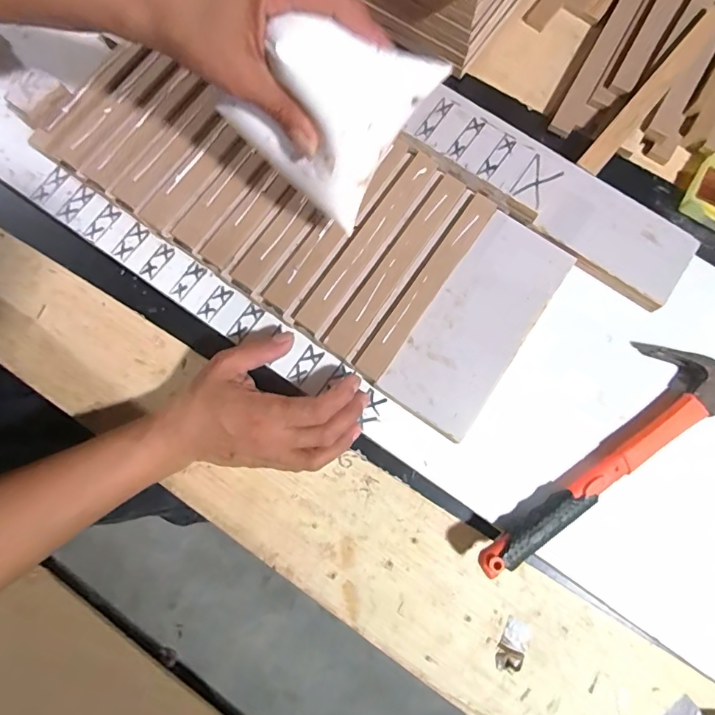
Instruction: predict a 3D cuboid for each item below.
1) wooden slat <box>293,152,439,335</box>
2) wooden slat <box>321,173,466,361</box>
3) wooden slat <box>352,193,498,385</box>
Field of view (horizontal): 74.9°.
[{"bbox_3d":[0.009,-0.098,0.389,0.023,0.011,0.182,34,80,5],"label":"wooden slat"},{"bbox_3d":[0.032,-0.078,0.385,0.023,0.005,0.183,34,80,5],"label":"wooden slat"},{"bbox_3d":[0.057,-0.060,0.382,0.022,0.007,0.185,35,80,5],"label":"wooden slat"}]

